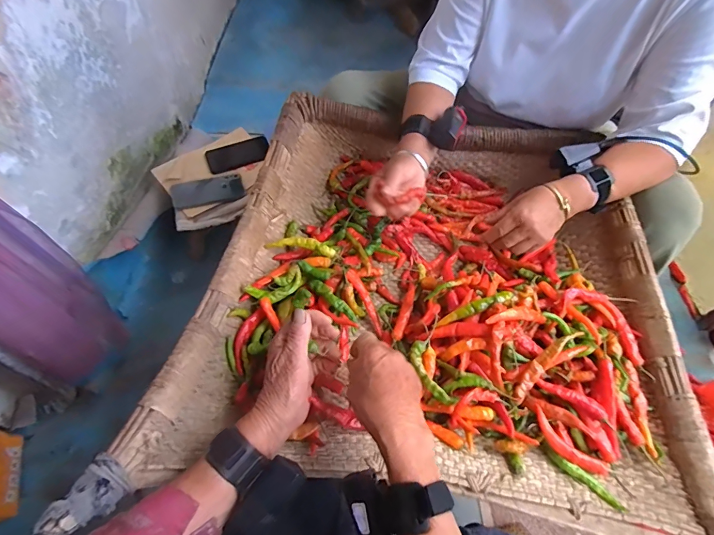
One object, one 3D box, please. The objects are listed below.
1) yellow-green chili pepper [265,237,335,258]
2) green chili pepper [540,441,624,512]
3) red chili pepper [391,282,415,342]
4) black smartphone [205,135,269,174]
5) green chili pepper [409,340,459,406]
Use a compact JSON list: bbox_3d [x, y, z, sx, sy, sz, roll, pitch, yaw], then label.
[{"bbox_3d":[-0.082,-0.032,0.583,0.102,0.019,0.018,10,56,5],"label":"yellow-green chili pepper"},{"bbox_3d":[0.266,0.247,0.474,0.101,0.015,0.016,37,62,21],"label":"green chili pepper"},{"bbox_3d":[0.071,0.062,0.586,0.017,0.012,0.099,18,57,10],"label":"red chili pepper"},{"bbox_3d":[-0.305,-0.294,1.039,0.163,0.015,0.078,-23,71,-18],"label":"black smartphone"},{"bbox_3d":[0.090,0.131,0.491,0.028,0.009,0.083,-25,75,-18],"label":"green chili pepper"}]

